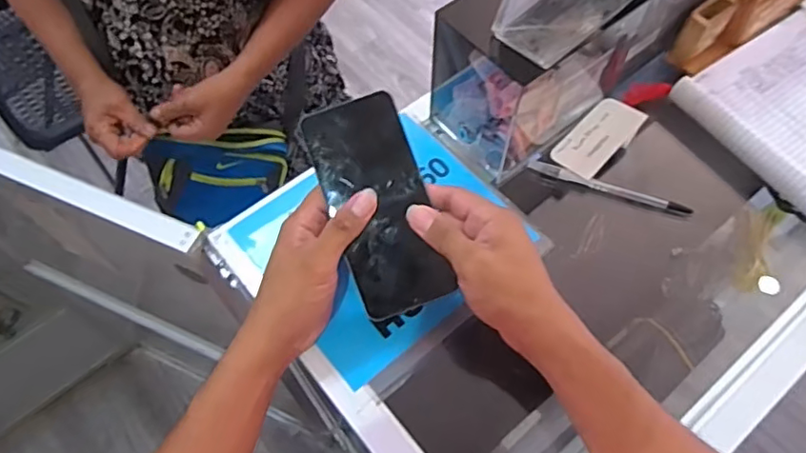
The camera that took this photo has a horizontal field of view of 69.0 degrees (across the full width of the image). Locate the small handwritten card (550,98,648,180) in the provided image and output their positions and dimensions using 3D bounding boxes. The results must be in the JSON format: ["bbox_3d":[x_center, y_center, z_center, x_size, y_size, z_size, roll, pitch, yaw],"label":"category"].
[{"bbox_3d":[0.185,-0.085,0.560,0.088,0.005,0.049,-46,58,-9],"label":"small handwritten card"}]

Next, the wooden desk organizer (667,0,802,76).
[{"bbox_3d":[0.373,-0.246,0.605,0.232,0.072,0.053,-38,67,-18],"label":"wooden desk organizer"}]

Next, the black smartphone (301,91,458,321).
[{"bbox_3d":[-0.020,-0.015,0.450,0.073,0.011,0.163,-16,91,-8],"label":"black smartphone"}]

